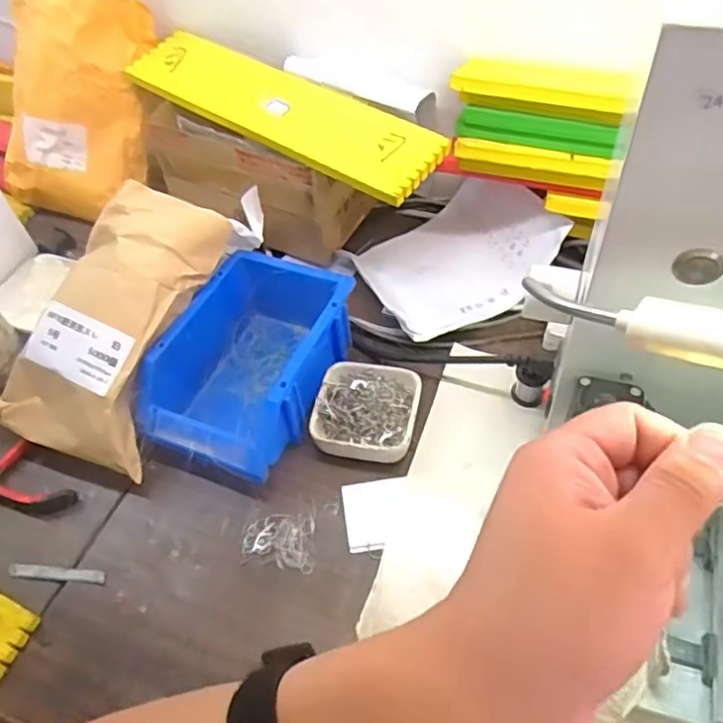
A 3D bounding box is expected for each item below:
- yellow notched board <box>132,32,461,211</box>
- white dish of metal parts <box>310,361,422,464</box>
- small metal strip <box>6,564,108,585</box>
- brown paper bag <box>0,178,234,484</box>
[{"bbox_3d":[-0.079,-0.239,0.593,0.345,0.013,0.084,31,69,24],"label":"yellow notched board"},{"bbox_3d":[0.005,0.042,0.521,0.080,0.028,0.086,8,53,12],"label":"white dish of metal parts"},{"bbox_3d":[-0.228,0.157,0.471,0.081,0.006,0.011,4,52,9],"label":"small metal strip"},{"bbox_3d":[-0.198,-0.033,0.518,0.125,0.062,0.232,21,81,21],"label":"brown paper bag"}]

